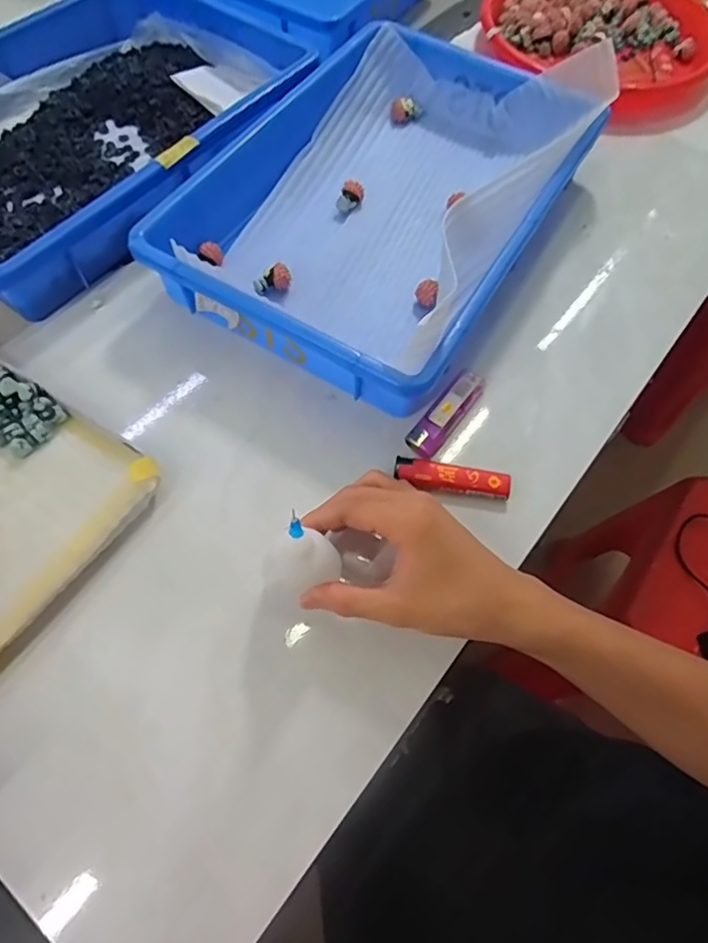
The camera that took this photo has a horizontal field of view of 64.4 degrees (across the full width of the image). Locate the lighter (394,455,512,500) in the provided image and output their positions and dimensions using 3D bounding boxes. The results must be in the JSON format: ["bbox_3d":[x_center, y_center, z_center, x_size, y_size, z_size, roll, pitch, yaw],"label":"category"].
[{"bbox_3d":[0.067,0.005,0.383,0.078,0.009,0.021,9,63,2],"label":"lighter"}]

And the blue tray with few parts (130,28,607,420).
[{"bbox_3d":[0.029,-0.235,0.465,0.249,0.074,0.367,29,66,11],"label":"blue tray with few parts"}]

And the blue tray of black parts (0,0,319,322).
[{"bbox_3d":[-0.229,-0.304,0.494,0.238,0.057,0.355,34,67,14],"label":"blue tray of black parts"}]

